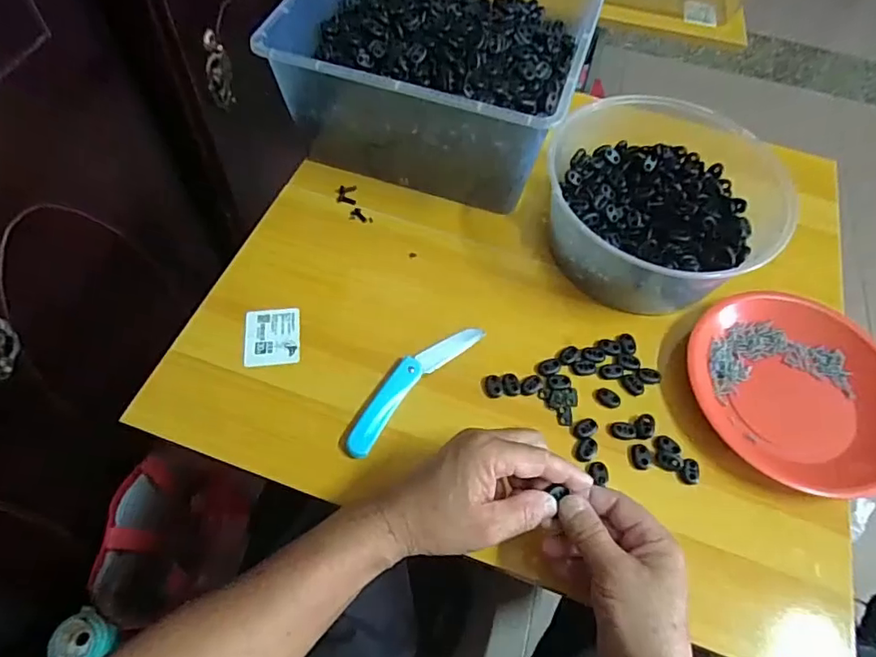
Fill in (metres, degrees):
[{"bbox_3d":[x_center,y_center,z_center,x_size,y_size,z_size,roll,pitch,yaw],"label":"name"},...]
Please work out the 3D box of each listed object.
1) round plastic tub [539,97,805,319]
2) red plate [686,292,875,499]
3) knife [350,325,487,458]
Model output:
[{"bbox_3d":[0.221,-0.136,0.567,0.204,0.083,0.241,3,59,-2],"label":"round plastic tub"},{"bbox_3d":[0.325,0.049,0.505,0.179,0.029,0.191,2,59,-3],"label":"red plate"},{"bbox_3d":[-0.023,0.047,0.497,0.034,0.017,0.164,37,64,17],"label":"knife"}]

